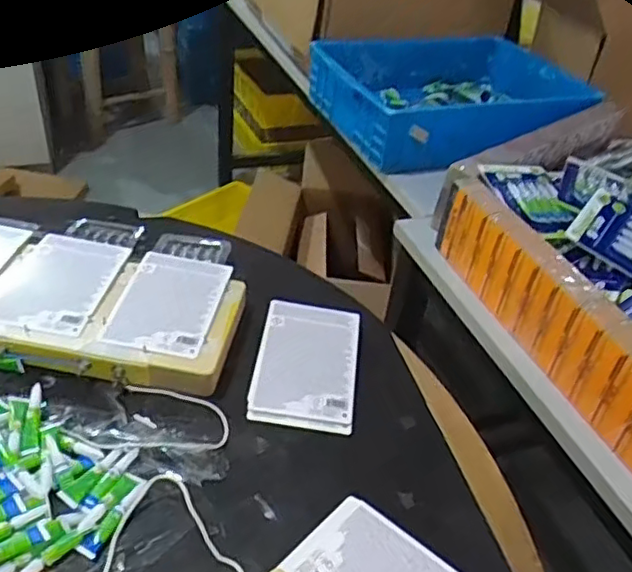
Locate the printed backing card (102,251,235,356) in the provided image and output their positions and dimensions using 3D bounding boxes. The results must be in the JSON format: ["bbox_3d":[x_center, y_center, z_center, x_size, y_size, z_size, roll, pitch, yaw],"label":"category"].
[{"bbox_3d":[-0.174,0.016,0.766,0.113,0.009,0.173,10,38,4],"label":"printed backing card"}]

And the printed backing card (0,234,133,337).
[{"bbox_3d":[-0.310,-0.006,0.771,0.117,0.008,0.176,7,37,0],"label":"printed backing card"}]

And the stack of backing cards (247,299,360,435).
[{"bbox_3d":[-0.010,0.090,0.754,0.116,0.008,0.179,8,45,1],"label":"stack of backing cards"}]

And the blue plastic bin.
[{"bbox_3d":[0.288,-0.388,1.318,0.505,0.117,0.429,-15,43,-26],"label":"blue plastic bin"}]

